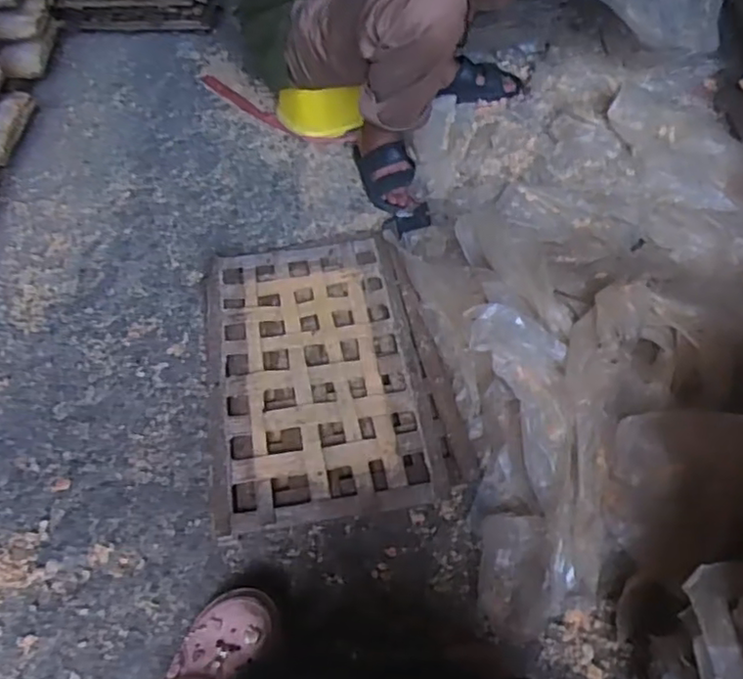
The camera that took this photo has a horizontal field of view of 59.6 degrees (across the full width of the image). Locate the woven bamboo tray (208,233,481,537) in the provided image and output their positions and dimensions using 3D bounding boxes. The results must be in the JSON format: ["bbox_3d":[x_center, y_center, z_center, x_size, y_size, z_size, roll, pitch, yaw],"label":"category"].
[{"bbox_3d":[-0.078,0.032,1.060,0.370,0.059,0.546,-11,55,-7],"label":"woven bamboo tray"}]

